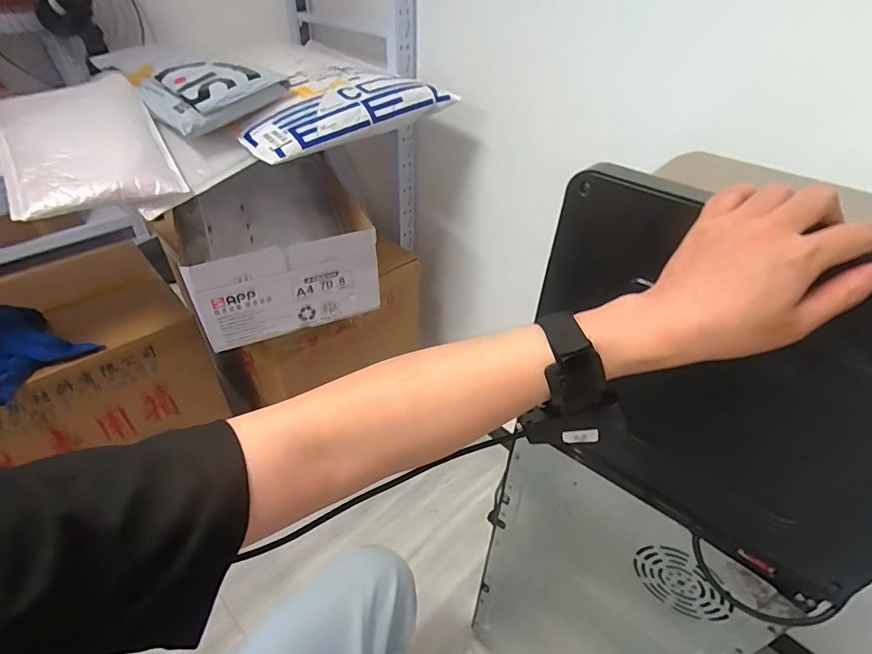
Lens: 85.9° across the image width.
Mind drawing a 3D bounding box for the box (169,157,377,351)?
[{"bbox_3d":[-0.299,-0.133,0.891,0.313,0.178,0.250,-17,43,-20],"label":"box"}]

